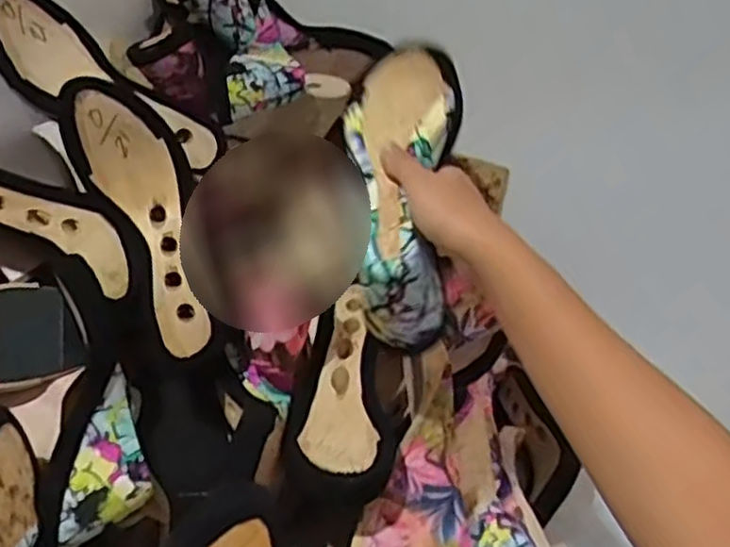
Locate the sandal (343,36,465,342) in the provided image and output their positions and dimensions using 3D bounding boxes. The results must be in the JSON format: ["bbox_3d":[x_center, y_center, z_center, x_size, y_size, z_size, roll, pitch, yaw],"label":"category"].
[{"bbox_3d":[0.028,-0.067,0.526,0.079,0.067,0.227,3,72,-5],"label":"sandal"}]

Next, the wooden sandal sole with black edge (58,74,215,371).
[{"bbox_3d":[-0.177,-0.045,0.608,0.085,0.059,0.238,-19,81,-34],"label":"wooden sandal sole with black edge"}]

